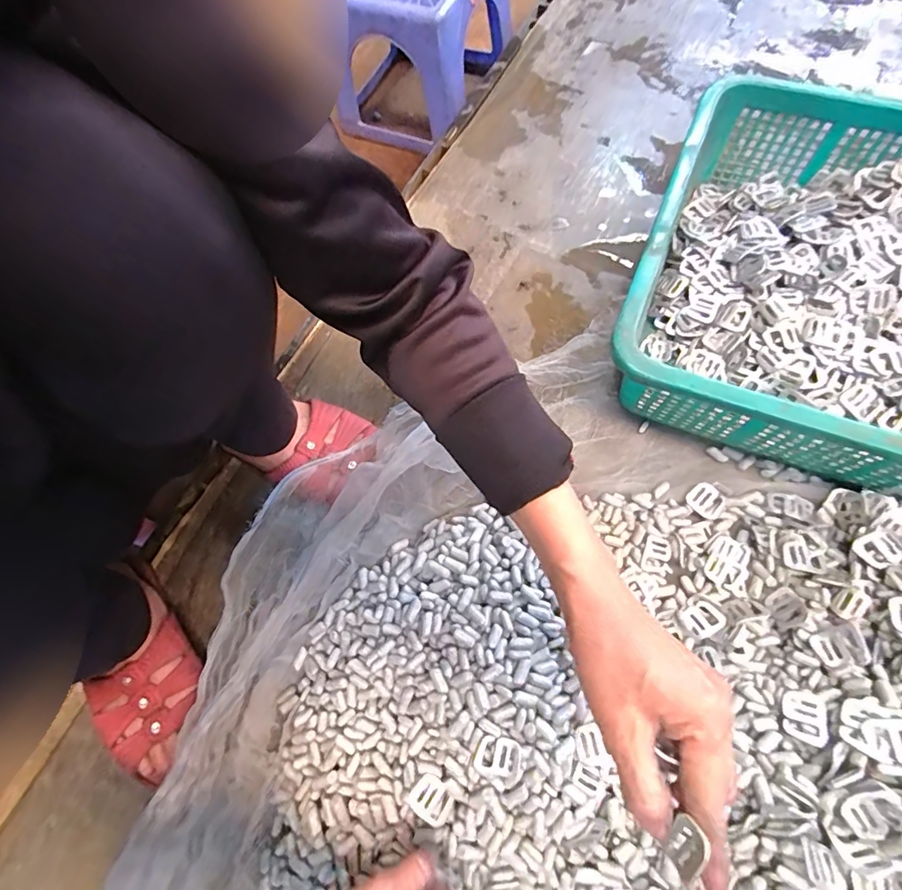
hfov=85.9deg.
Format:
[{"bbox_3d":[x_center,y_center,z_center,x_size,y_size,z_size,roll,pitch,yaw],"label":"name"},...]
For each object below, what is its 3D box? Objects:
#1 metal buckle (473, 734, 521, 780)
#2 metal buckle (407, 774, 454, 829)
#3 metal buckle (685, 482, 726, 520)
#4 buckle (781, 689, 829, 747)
[{"bbox_3d":[0.035,0.229,0.356,0.034,0.006,0.026,7,70,10],"label":"metal buckle"},{"bbox_3d":[-0.014,0.262,0.357,0.031,0.008,0.026,36,70,14],"label":"metal buckle"},{"bbox_3d":[0.239,0.053,0.451,0.033,0.005,0.026,41,97,2],"label":"metal buckle"},{"bbox_3d":[0.255,0.196,0.350,0.026,0.004,0.034,-2,49,34],"label":"buckle"}]

